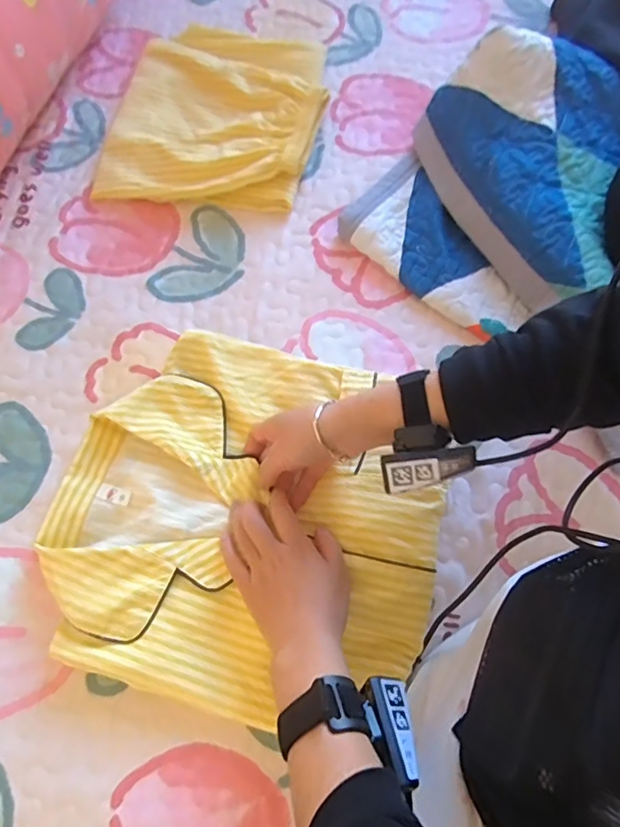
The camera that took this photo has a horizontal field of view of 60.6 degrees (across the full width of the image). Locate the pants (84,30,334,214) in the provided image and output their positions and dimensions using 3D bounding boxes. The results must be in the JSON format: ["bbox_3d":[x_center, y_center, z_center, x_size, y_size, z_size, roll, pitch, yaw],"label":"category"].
[{"bbox_3d":[-0.119,-0.385,0.674,0.259,0.034,0.270,7,71,5],"label":"pants"}]

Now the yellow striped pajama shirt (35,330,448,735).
[{"bbox_3d":[-0.059,0.086,0.486,0.343,0.031,0.321,16,72,8],"label":"yellow striped pajama shirt"}]

